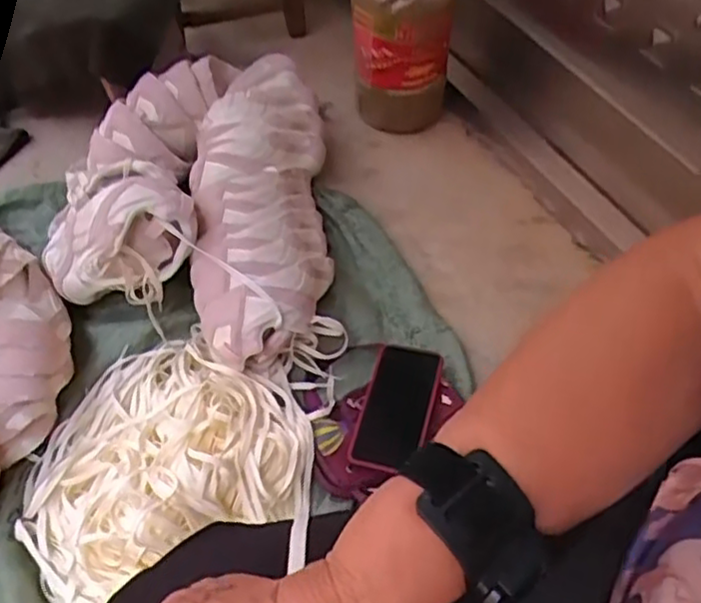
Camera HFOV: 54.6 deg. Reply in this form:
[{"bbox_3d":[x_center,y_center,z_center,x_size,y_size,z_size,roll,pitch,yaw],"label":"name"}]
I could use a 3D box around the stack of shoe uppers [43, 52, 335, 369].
[{"bbox_3d":[-0.211,-0.155,0.967,0.346,0.192,0.507,3,53,0],"label":"stack of shoe uppers"}]

